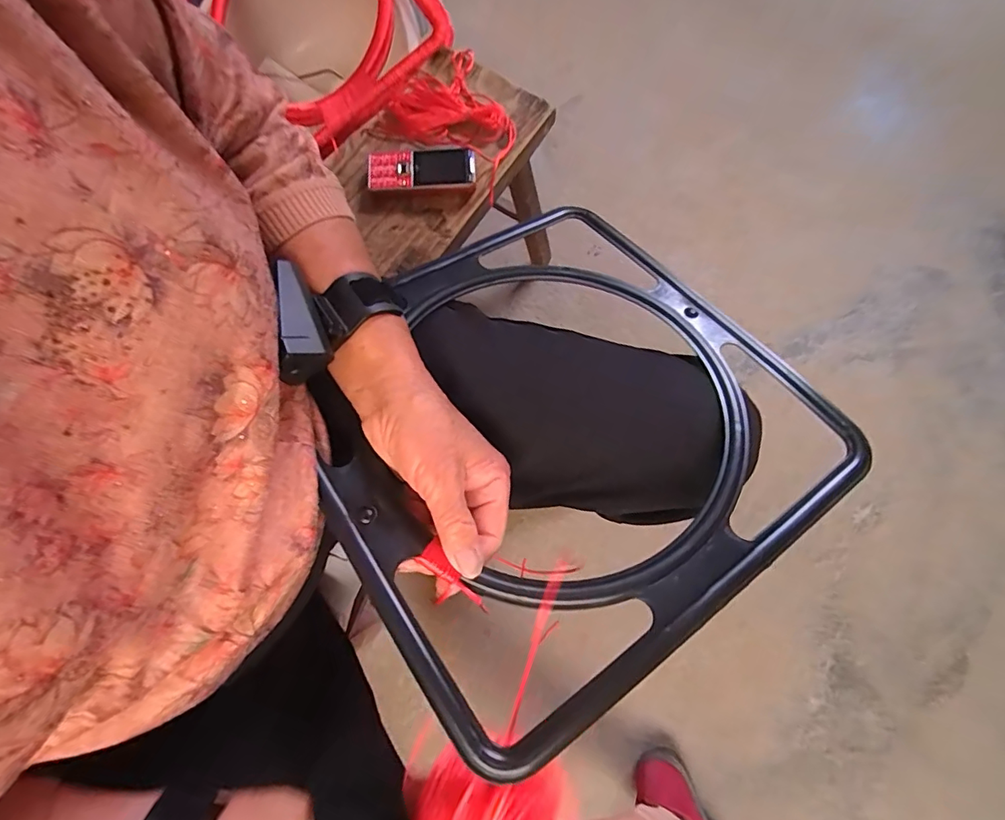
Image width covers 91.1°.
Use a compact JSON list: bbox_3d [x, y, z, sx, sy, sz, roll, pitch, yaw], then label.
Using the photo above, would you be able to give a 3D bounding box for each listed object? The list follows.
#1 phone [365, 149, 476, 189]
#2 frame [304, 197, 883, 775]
[{"bbox_3d":[-0.099,-0.294,0.602,0.130,0.014,0.053,-3,76,-1],"label":"phone"},{"bbox_3d":[0.030,-0.003,0.349,0.327,0.015,0.329,-31,66,-17],"label":"frame"}]

